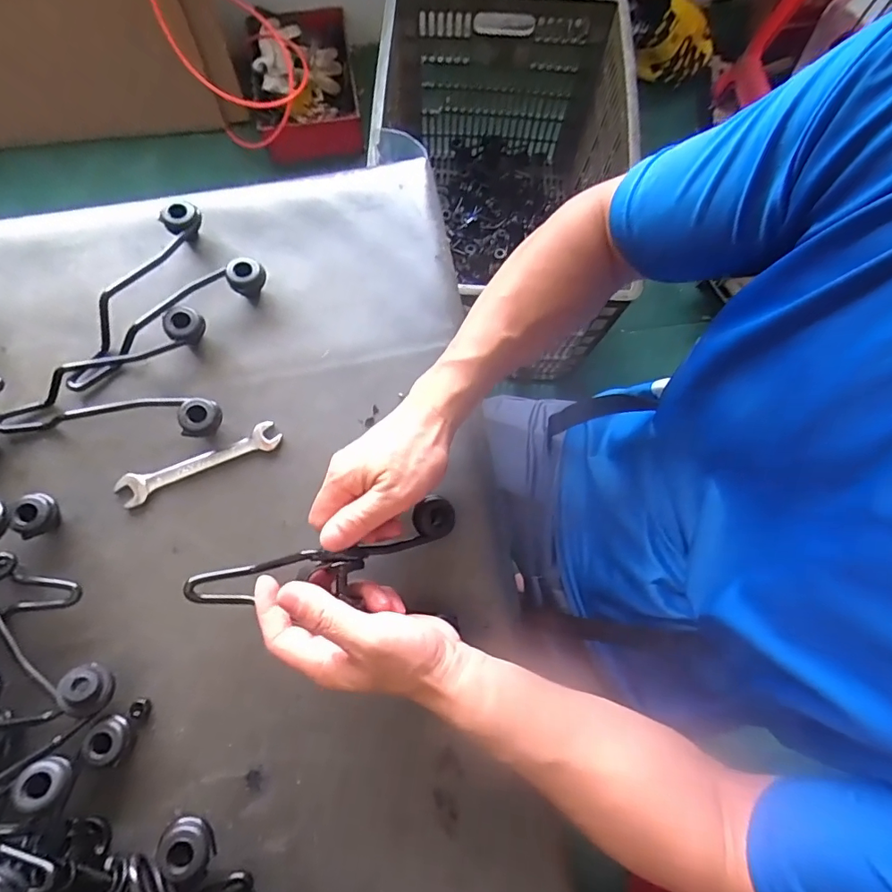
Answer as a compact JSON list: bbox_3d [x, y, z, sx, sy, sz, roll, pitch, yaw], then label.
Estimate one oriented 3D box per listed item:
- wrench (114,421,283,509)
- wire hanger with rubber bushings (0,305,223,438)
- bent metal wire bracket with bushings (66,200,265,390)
[{"bbox_3d":[-0.217,0.014,0.440,0.143,0.004,0.027,-24,79,-6],"label":"wrench"},{"bbox_3d":[-0.294,-0.067,0.435,0.196,0.036,0.112,2,78,-1],"label":"wire hanger with rubber bushings"},{"bbox_3d":[-0.272,-0.134,0.451,0.192,0.032,0.107,-40,81,-9],"label":"bent metal wire bracket with bushings"}]

